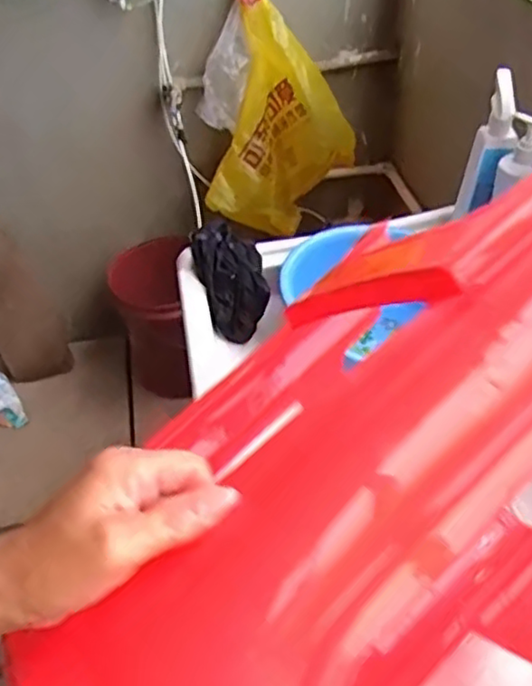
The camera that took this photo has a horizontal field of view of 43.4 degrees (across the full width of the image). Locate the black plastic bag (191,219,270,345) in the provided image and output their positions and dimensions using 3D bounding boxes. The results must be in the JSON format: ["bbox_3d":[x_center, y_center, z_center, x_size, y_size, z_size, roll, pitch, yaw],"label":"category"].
[{"bbox_3d":[-0.054,-0.103,1.088,0.104,0.047,0.208,-14,69,-7],"label":"black plastic bag"}]

